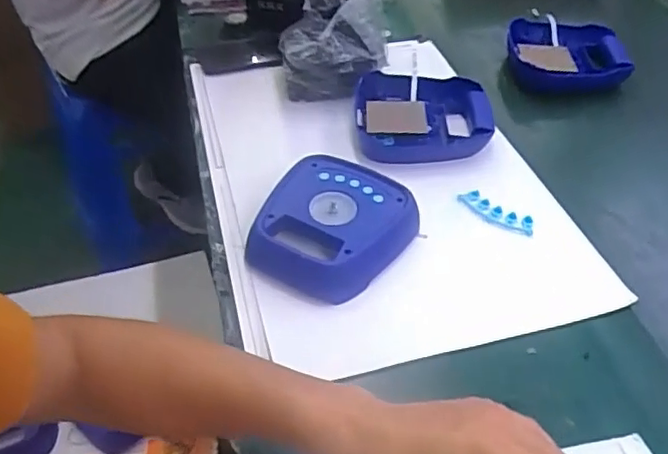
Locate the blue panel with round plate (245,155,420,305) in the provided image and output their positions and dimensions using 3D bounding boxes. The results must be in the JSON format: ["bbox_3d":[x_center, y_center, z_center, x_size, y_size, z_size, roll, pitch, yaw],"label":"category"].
[{"bbox_3d":[0.001,0.001,0.659,0.163,0.045,0.170,19,48,19],"label":"blue panel with round plate"}]

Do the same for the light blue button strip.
[{"bbox_3d":[0.192,-0.017,0.704,0.094,0.014,0.024,34,54,30],"label":"light blue button strip"}]

